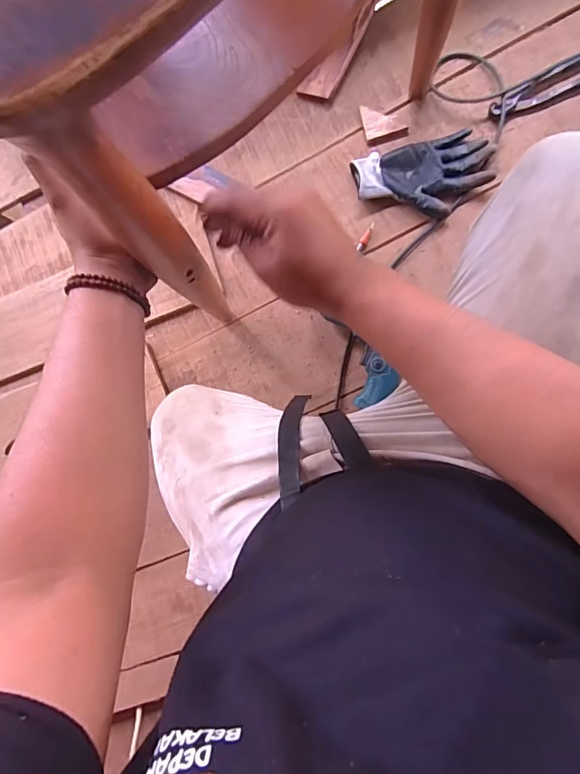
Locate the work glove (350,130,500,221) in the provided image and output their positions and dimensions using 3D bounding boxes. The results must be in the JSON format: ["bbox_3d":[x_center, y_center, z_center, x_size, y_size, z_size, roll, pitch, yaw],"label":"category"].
[{"bbox_3d":[0.210,-0.328,0.738,0.212,0.029,0.132,-7,83,10],"label":"work glove"}]

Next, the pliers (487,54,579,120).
[{"bbox_3d":[0.420,-0.469,0.720,0.216,0.014,0.057,-23,81,7],"label":"pliers"}]

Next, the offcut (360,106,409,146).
[{"bbox_3d":[0.155,-0.438,0.770,0.067,0.012,0.061,-13,82,9],"label":"offcut"}]

